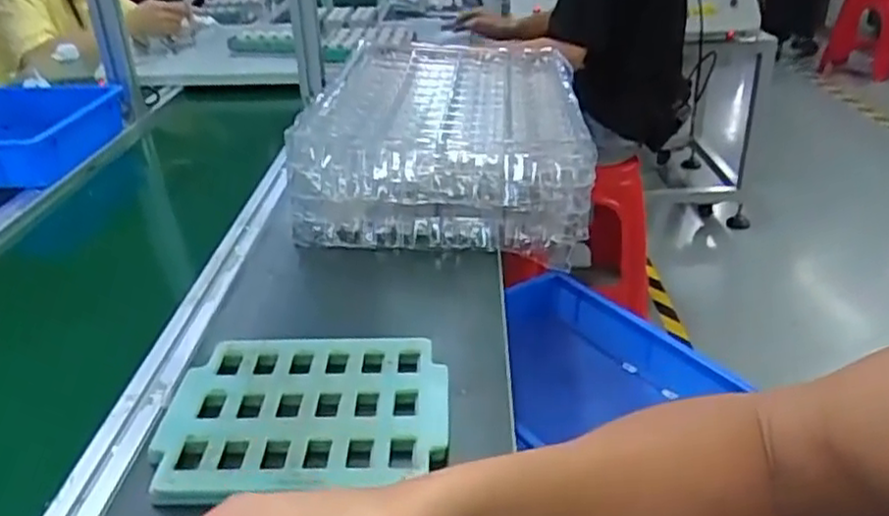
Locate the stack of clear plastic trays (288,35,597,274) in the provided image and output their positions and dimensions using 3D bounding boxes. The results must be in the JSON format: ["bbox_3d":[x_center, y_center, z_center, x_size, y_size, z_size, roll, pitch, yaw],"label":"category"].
[{"bbox_3d":[0.013,-0.185,1.016,0.349,0.126,0.512,0,29,5],"label":"stack of clear plastic trays"}]

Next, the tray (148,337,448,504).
[{"bbox_3d":[-0.108,0.122,0.571,0.219,0.025,0.176,-2,29,2],"label":"tray"}]

